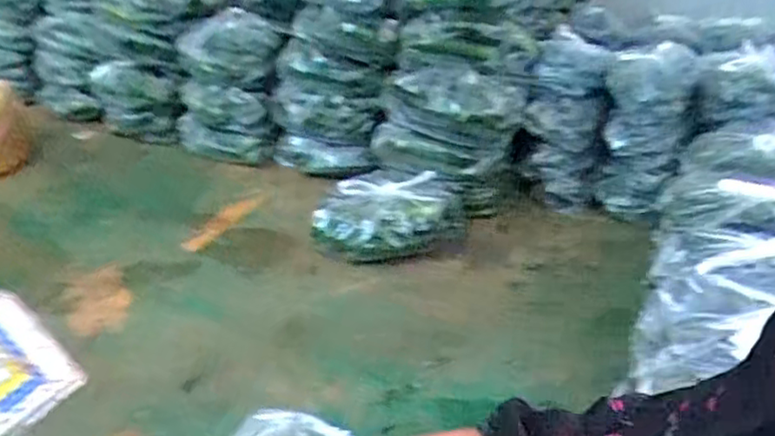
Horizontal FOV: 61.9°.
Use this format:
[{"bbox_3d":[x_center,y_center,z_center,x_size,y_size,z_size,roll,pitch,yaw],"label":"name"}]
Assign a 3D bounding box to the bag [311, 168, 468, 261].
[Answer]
[{"bbox_3d":[0.012,-0.018,1.542,0.361,0.158,0.250,-21,35,-32],"label":"bag"}]

